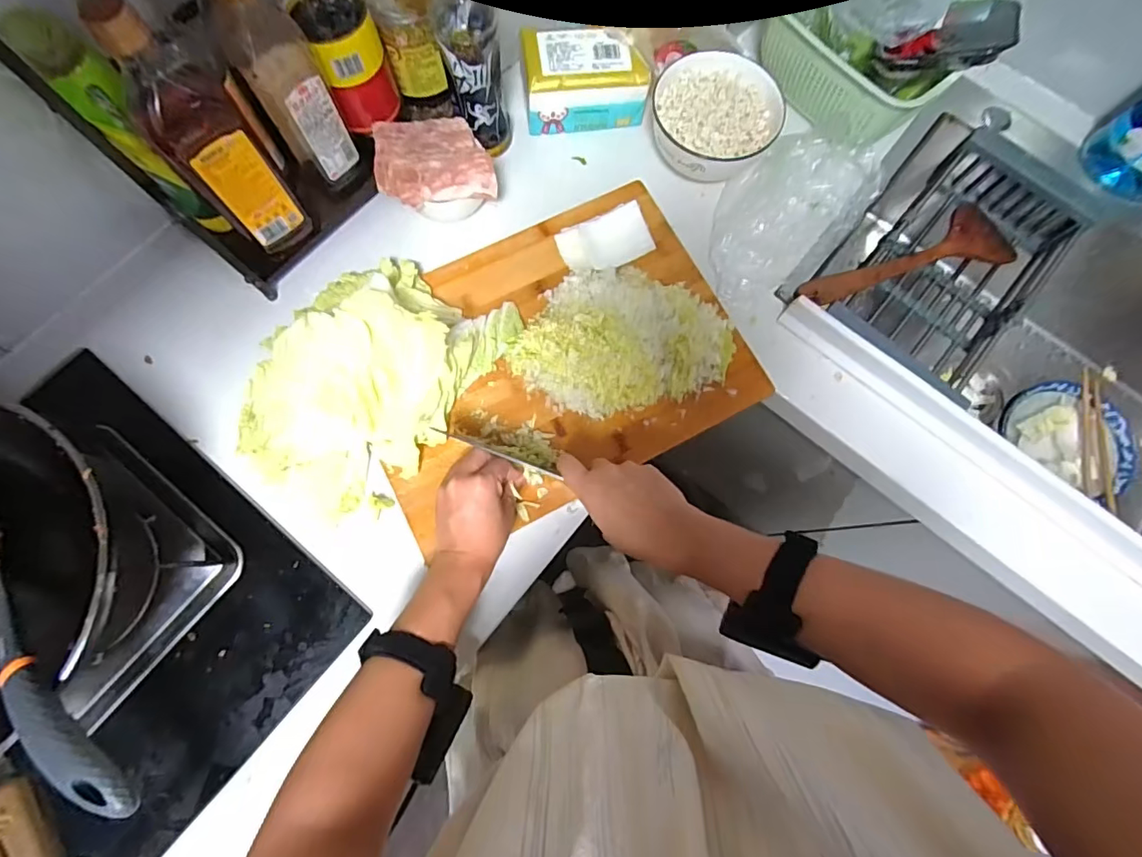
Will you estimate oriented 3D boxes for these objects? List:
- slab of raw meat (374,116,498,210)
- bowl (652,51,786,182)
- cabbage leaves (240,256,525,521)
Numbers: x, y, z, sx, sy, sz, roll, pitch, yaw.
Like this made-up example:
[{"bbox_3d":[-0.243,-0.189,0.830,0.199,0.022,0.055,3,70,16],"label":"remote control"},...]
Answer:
[{"bbox_3d":[-0.152,-0.299,0.567,0.118,0.040,0.109,-16,77,-6],"label":"slab of raw meat"},{"bbox_3d":[0.164,-0.363,0.621,0.144,0.068,0.139,0,76,-2],"label":"bowl"},{"bbox_3d":[-0.210,-0.057,0.522,0.196,0.084,0.278,30,77,6],"label":"cabbage leaves"}]

